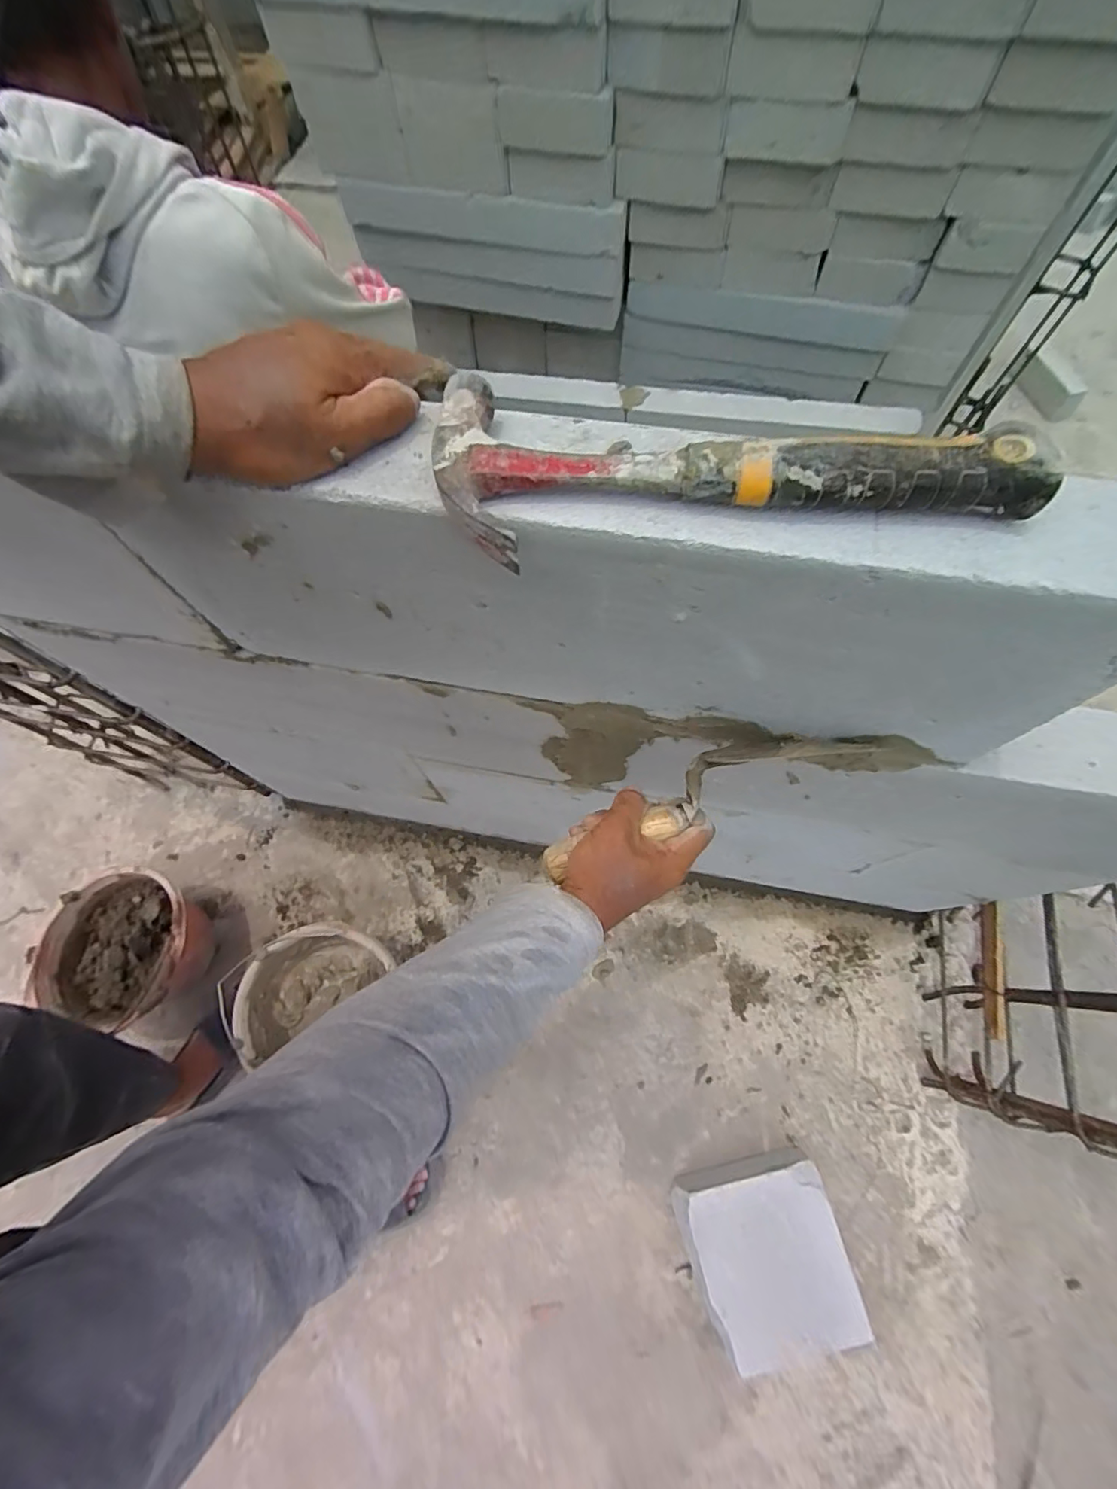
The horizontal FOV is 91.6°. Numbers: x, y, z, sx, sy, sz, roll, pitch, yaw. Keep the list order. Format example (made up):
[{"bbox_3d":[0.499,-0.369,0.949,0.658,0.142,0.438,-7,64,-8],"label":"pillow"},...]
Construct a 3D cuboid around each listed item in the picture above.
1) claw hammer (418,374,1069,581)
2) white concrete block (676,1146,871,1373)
[{"bbox_3d":[0.077,-0.122,0.252,0.271,0.025,0.088,4,70,5],"label":"claw hammer"},{"bbox_3d":[0.293,0.723,0.769,0.211,0.093,0.209,-14,68,-3],"label":"white concrete block"}]

